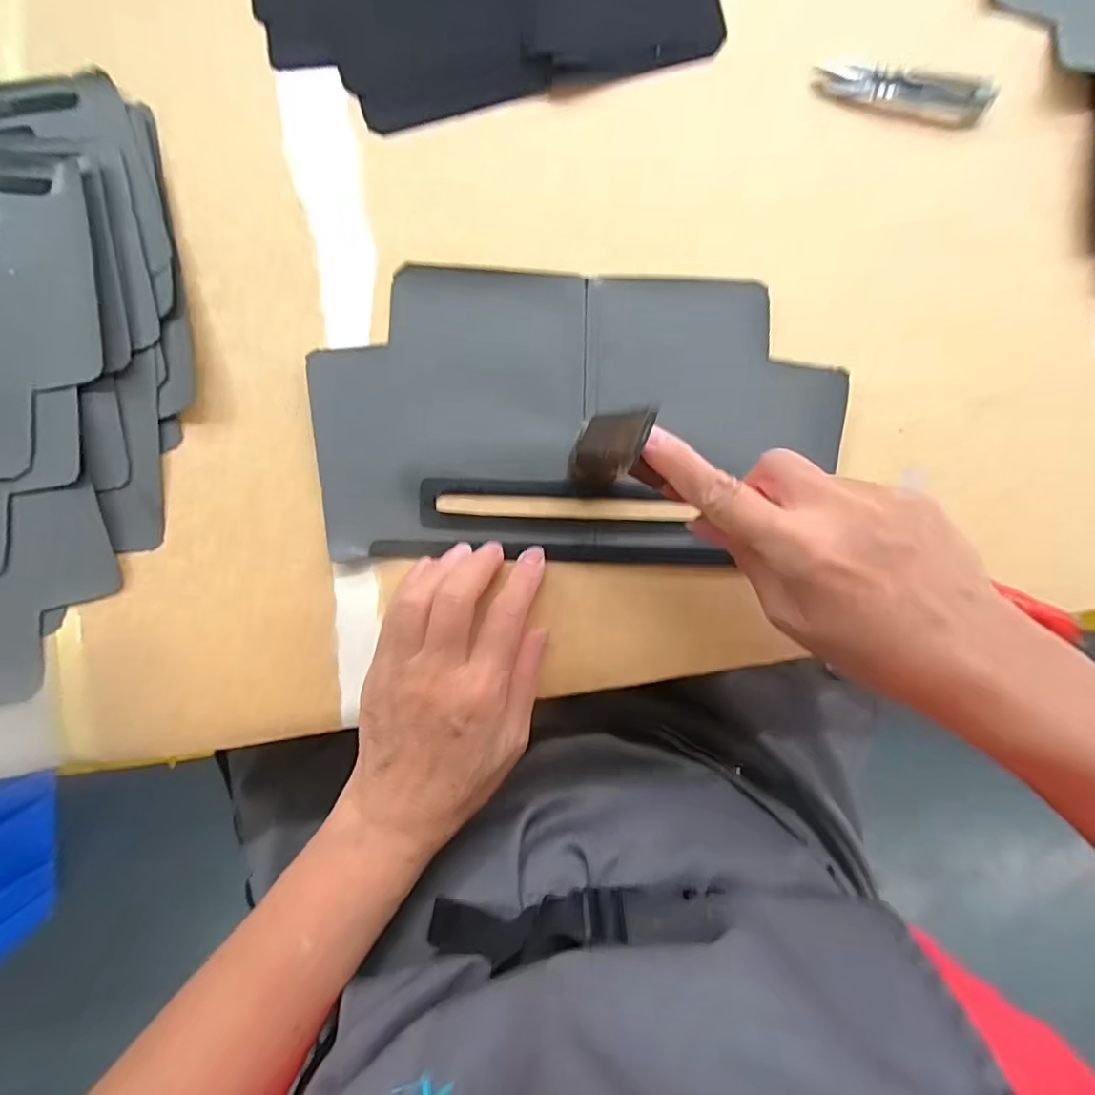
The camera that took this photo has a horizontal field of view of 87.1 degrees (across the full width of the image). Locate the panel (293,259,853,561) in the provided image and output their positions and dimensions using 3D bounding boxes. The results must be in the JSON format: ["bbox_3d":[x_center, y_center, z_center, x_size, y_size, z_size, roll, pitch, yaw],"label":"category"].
[{"bbox_3d":[0.018,-0.074,0.327,0.285,0.010,0.162,0,88,-2],"label":"panel"}]

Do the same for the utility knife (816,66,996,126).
[{"bbox_3d":[0.211,-0.271,0.340,0.102,0.006,0.025,10,88,-1],"label":"utility knife"}]

